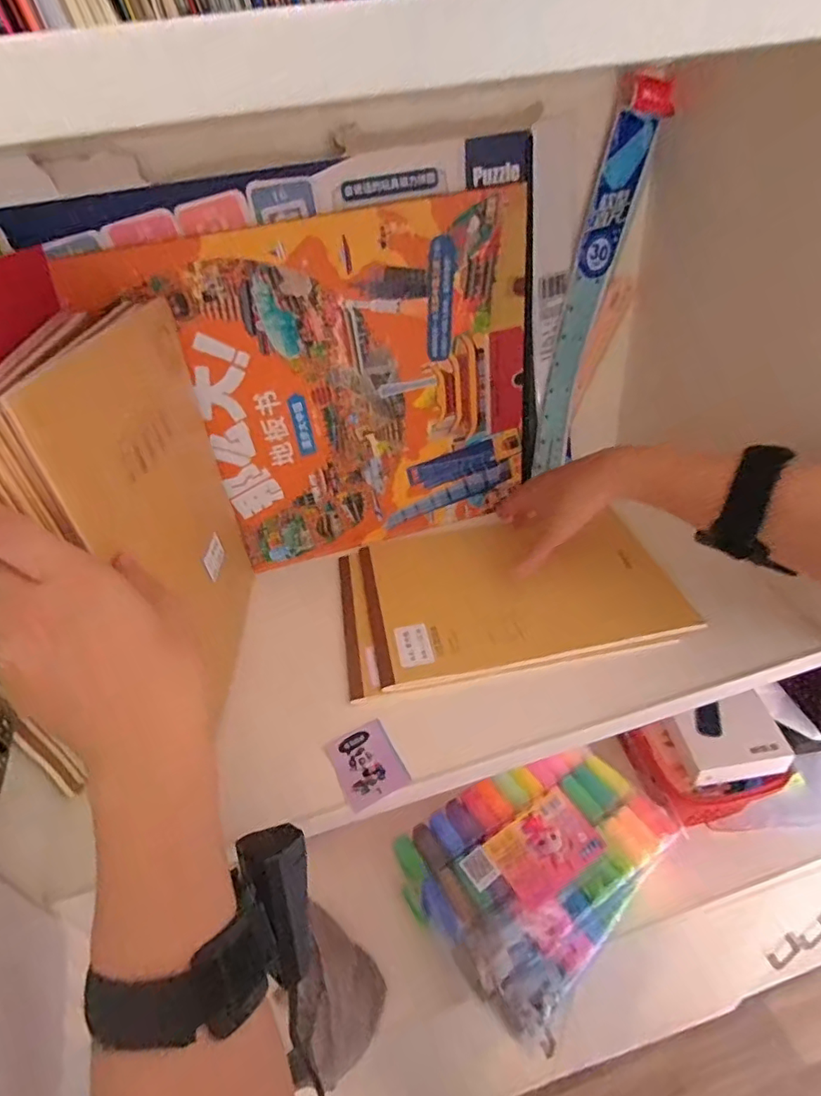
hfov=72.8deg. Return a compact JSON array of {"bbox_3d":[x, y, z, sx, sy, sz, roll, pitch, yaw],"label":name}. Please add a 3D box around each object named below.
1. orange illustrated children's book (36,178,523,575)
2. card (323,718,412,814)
[{"bbox_3d":[-0.053,-0.127,0.485,0.332,0.277,0.020,-15,38,-10],"label":"orange illustrated children's book"},{"bbox_3d":[-0.029,0.145,0.376,0.042,0.004,0.055,-22,40,-18],"label":"card"}]

